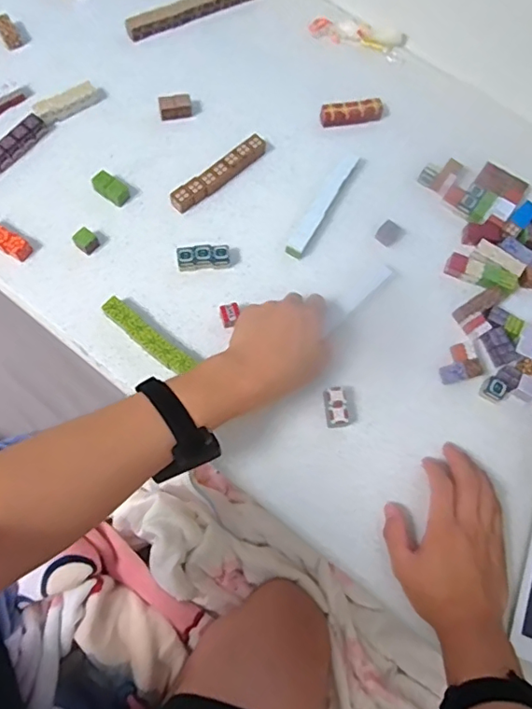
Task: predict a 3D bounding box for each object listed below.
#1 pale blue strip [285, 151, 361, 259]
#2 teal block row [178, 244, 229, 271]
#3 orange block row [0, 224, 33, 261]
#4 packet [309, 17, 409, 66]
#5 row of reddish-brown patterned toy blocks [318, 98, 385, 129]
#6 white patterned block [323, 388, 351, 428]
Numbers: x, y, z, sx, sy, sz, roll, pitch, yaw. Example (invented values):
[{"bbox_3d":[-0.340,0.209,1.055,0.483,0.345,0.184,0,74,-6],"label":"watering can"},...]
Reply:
[{"bbox_3d":[0.075,-0.191,0.657,0.019,0.021,0.170,30,72,7],"label":"pale blue strip"},{"bbox_3d":[-0.074,-0.115,0.621,0.061,0.018,0.021,-7,72,-6],"label":"teal block row"},{"bbox_3d":[-0.305,-0.135,0.618,0.063,0.022,0.022,32,72,7],"label":"orange block row"},{"bbox_3d":[0.132,-0.456,0.753,0.138,0.028,0.049,15,71,2],"label":"packet"},{"bbox_3d":[0.117,-0.323,0.707,0.085,0.021,0.025,-10,72,-7],"label":"row of reddish-brown patterned toy blocks"},{"bbox_3d":[0.077,0.058,0.573,0.027,0.020,0.040,-7,72,-6],"label":"white patterned block"}]

